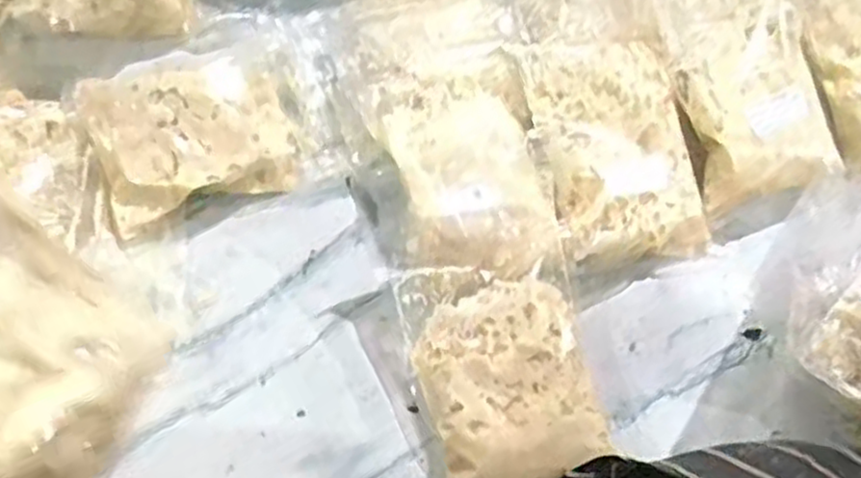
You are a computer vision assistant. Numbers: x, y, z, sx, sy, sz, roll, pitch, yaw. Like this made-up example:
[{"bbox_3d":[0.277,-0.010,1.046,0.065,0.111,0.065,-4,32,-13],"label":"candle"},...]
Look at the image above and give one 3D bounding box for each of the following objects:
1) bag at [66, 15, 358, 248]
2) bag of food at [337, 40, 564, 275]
[{"bbox_3d":[-0.171,-0.102,0.593,0.195,0.038,0.159,-20,73,-10],"label":"bag"},{"bbox_3d":[0.009,-0.063,0.581,0.136,0.043,0.202,-10,72,-7],"label":"bag of food"}]

